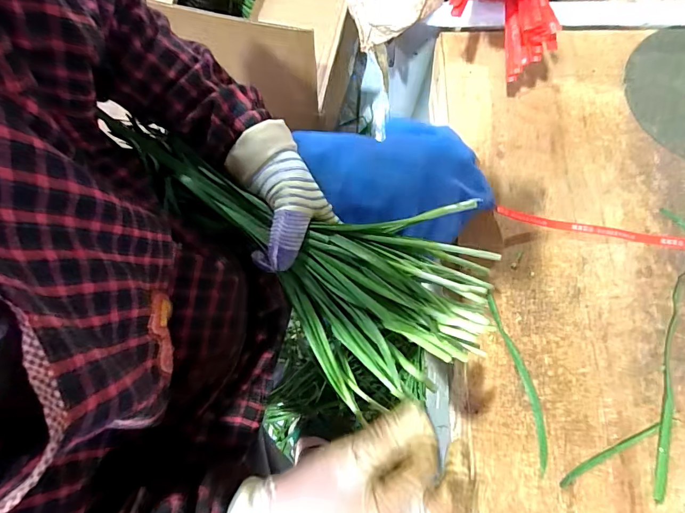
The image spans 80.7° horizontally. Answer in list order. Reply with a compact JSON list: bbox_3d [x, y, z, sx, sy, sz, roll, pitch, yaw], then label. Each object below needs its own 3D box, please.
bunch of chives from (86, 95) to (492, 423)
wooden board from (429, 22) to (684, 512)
[{"bbox_3d":[-0.033,-0.010,0.352,0.324,0.086,0.183,32,78,5],"label":"bunch of chives"},{"bbox_3d":[0.366,0.030,0.491,0.470,0.035,0.725,0,77,-1],"label":"wooden board"}]

